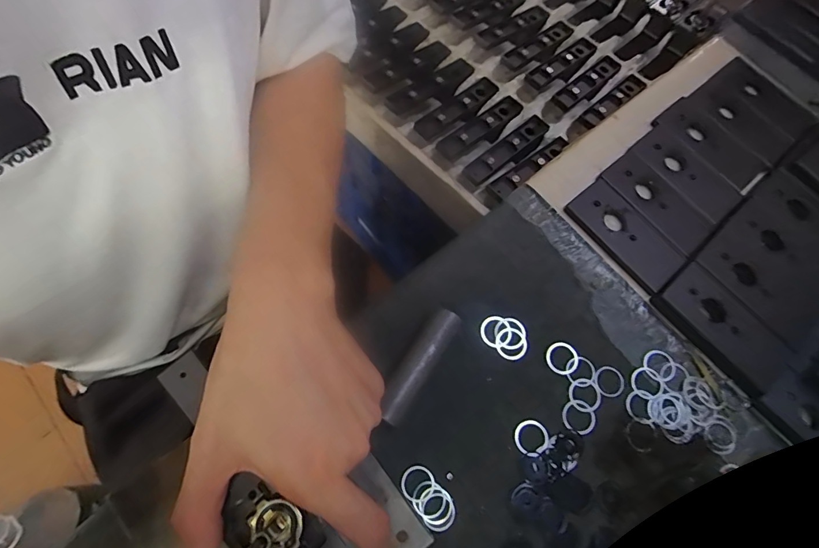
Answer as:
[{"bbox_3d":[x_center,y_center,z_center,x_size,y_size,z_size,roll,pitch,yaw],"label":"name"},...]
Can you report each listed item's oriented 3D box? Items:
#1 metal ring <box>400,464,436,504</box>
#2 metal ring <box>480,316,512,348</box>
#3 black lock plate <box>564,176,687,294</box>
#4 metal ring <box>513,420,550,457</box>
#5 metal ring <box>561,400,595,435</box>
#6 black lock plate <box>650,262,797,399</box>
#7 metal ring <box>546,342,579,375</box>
[{"bbox_3d":[0.006,0.150,0.307,0.024,0.004,0.024,3,67,-8],"label":"metal ring"},{"bbox_3d":[0.070,0.047,0.350,0.025,0.004,0.026,1,69,-3],"label":"metal ring"},{"bbox_3d":[0.189,-0.036,0.379,0.049,0.008,0.102,-36,75,-15],"label":"black lock plate"},{"bbox_3d":[0.092,0.123,0.324,0.025,0.004,0.025,1,69,-3],"label":"metal ring"},{"bbox_3d":[0.131,0.111,0.332,0.024,0.004,0.025,1,69,-3],"label":"metal ring"},{"bbox_3d":[0.254,0.041,0.344,0.054,0.009,0.102,-33,74,-14],"label":"black lock plate"},{"bbox_3d":[0.123,0.067,0.347,0.025,0.004,0.026,1,69,-3],"label":"metal ring"}]

